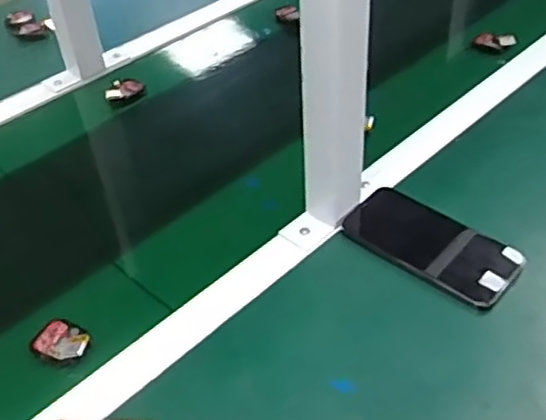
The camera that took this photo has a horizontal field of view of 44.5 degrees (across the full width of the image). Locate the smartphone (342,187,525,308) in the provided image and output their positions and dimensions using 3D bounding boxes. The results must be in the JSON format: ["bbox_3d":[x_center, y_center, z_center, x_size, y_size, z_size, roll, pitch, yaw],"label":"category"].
[{"bbox_3d":[0.148,0.030,0.627,0.159,0.014,0.072,30,52,33],"label":"smartphone"}]

